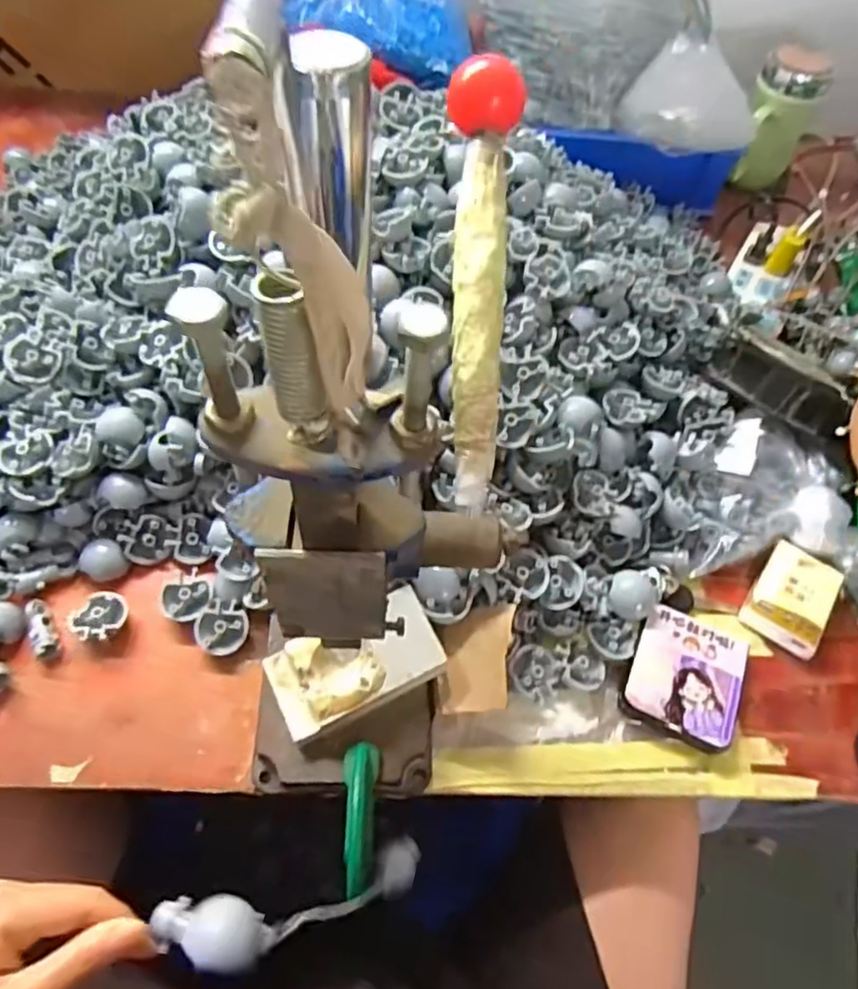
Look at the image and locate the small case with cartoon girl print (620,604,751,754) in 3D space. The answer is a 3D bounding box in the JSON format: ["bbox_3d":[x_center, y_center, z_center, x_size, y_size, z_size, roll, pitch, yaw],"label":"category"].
[{"bbox_3d":[0.182,0.129,0.453,0.074,0.015,0.087,24,59,11],"label":"small case with cartoon girl print"}]

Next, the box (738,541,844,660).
[{"bbox_3d":[0.279,0.078,0.489,0.054,0.015,0.078,33,61,16],"label":"box"}]

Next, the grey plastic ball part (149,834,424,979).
[{"bbox_3d":[-0.064,0.220,0.351,0.148,0.031,0.037,8,49,-43],"label":"grey plastic ball part"}]

